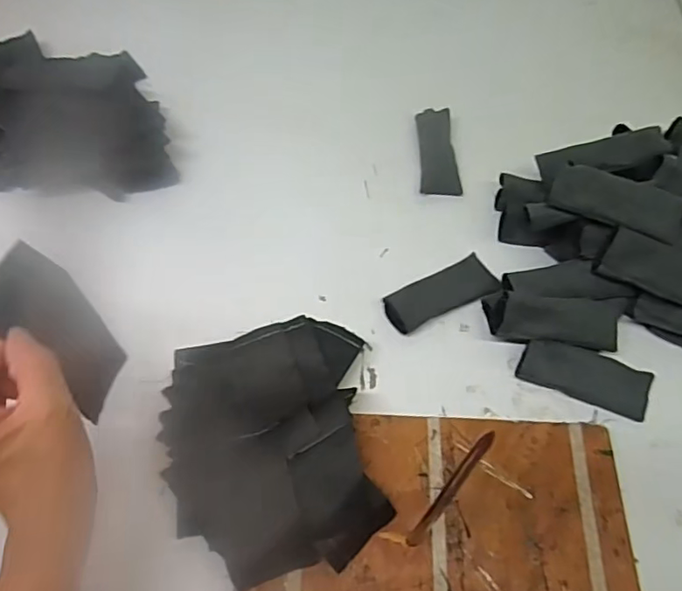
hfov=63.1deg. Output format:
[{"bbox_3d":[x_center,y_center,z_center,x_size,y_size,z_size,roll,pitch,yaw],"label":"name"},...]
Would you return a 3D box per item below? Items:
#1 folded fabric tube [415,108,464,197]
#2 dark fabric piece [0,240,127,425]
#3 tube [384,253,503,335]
[{"bbox_3d":[0.098,-0.147,0.569,0.039,0.008,0.101,-2,64,-3],"label":"folded fabric tube"},{"bbox_3d":[-0.164,0.024,0.330,0.009,0.108,0.050,2,48,28],"label":"dark fabric piece"},{"bbox_3d":[0.089,-0.001,0.483,0.101,0.019,0.040,-29,64,-16],"label":"tube"}]

